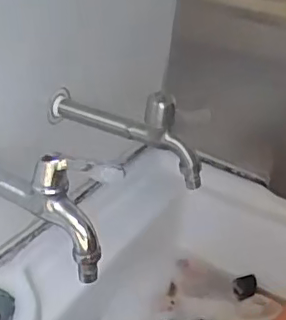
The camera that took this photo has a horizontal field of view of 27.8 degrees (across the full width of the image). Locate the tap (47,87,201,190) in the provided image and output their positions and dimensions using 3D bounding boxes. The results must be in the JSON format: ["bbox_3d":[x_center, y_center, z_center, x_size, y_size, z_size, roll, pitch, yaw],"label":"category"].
[{"bbox_3d":[-0.020,-0.040,0.591,0.180,0.082,0.028,23,35,26],"label":"tap"}]

